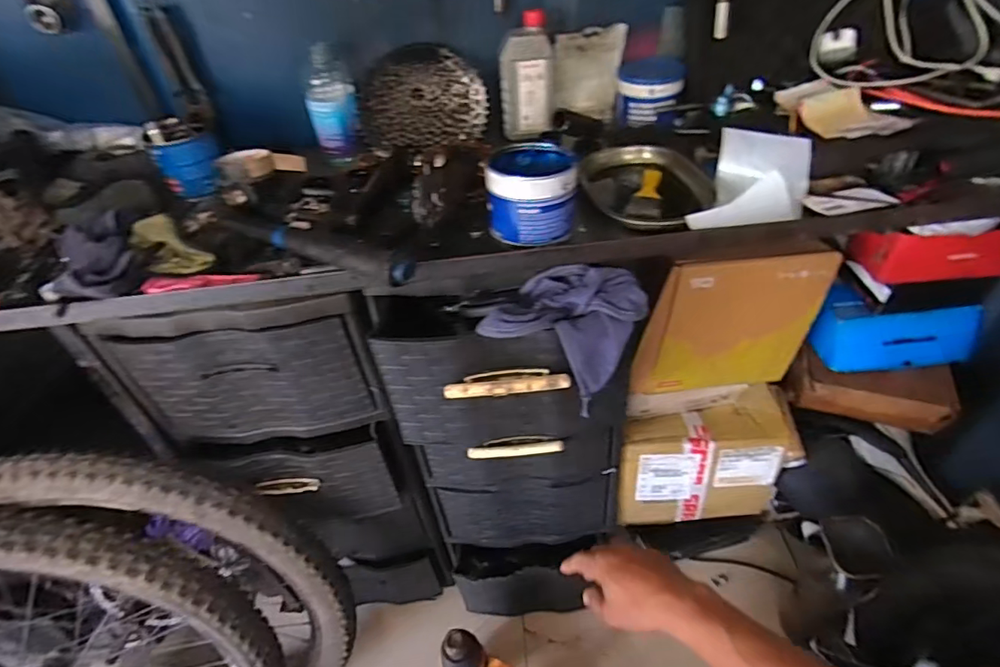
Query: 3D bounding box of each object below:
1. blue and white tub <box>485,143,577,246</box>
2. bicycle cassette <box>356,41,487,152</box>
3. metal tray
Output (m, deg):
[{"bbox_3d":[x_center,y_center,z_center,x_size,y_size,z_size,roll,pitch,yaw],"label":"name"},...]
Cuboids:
[{"bbox_3d":[0.035,-0.163,0.607,0.096,0.078,0.103,-4,42,3],"label":"blue and white tub"},{"bbox_3d":[-0.122,-0.363,0.807,0.197,0.074,0.165,-9,86,1],"label":"bicycle cassette"},{"bbox_3d":[0.192,-0.189,0.677,0.157,0.041,0.228,-9,42,-2],"label":"metal tray"}]

